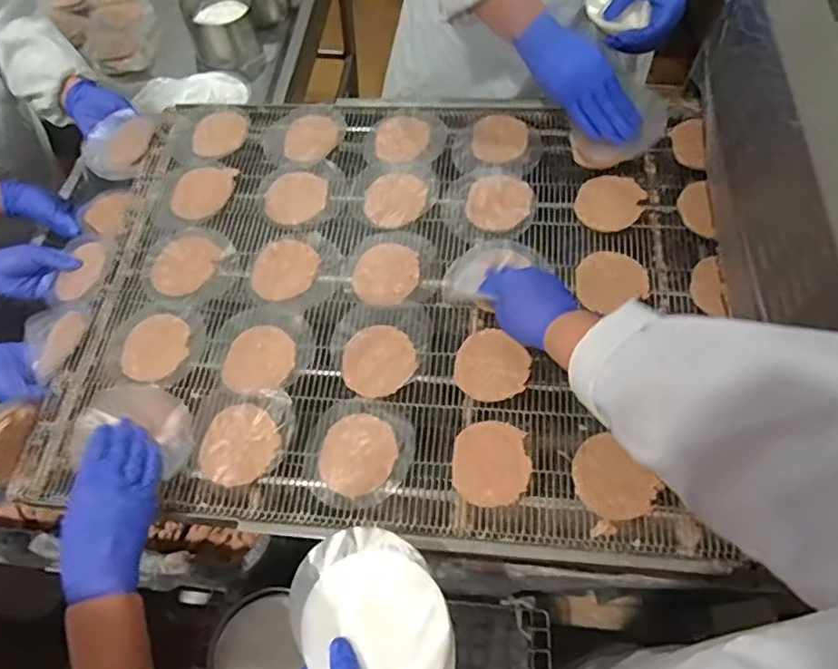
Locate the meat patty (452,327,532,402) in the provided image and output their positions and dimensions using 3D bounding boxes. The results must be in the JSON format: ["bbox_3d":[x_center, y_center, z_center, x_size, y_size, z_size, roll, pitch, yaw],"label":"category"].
[{"bbox_3d":[0.081,0.036,0.684,0.082,0.017,0.076,1,62,-2],"label":"meat patty"}]

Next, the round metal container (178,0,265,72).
[{"bbox_3d":[-0.414,-0.655,1.269,0.143,0.111,0.133,-15,63,-10],"label":"round metal container"}]

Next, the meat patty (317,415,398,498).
[{"bbox_3d":[-0.065,0.127,0.648,0.080,0.007,0.084,1,62,-2],"label":"meat patty"}]

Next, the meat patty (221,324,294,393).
[{"bbox_3d":[-0.188,0.028,0.713,0.083,0.008,0.078,1,62,-2],"label":"meat patty"}]

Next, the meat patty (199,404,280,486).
[{"bbox_3d":[-0.196,0.119,0.663,0.083,0.008,0.087,1,62,-2],"label":"meat patty"}]

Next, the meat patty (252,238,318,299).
[{"bbox_3d":[-0.172,-0.083,0.775,0.081,0.009,0.083,1,62,-2],"label":"meat patty"}]

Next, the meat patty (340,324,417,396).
[{"bbox_3d":[-0.047,0.028,0.696,0.083,0.008,0.081,1,62,-2],"label":"meat patty"}]

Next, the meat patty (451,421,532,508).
[{"bbox_3d":[0.075,0.135,0.633,0.078,0.013,0.085,8,62,2],"label":"meat patty"}]

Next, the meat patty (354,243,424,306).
[{"bbox_3d":[-0.041,-0.075,0.754,0.081,0.009,0.088,1,62,-2],"label":"meat patty"}]

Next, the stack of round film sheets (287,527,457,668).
[{"bbox_3d":[-0.030,0.252,0.491,0.117,0.032,0.189,-25,66,-15],"label":"stack of round film sheets"}]

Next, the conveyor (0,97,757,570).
[{"bbox_3d":[-0.043,-0.067,0.749,0.768,0.038,0.592,3,62,7],"label":"conveyor"}]

